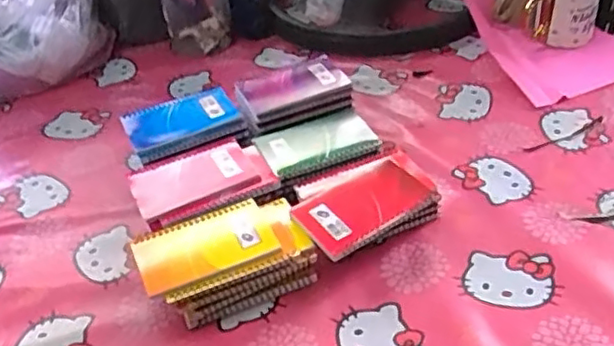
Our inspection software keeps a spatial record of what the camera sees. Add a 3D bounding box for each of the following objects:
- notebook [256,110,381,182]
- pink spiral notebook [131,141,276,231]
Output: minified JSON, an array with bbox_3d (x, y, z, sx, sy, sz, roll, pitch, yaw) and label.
[{"bbox_3d":[0.016,-0.033,0.780,0.141,0.020,0.101,-17,40,-17],"label":"notebook"},{"bbox_3d":[-0.118,0.008,0.721,0.150,0.013,0.112,-17,41,-12],"label":"pink spiral notebook"}]

